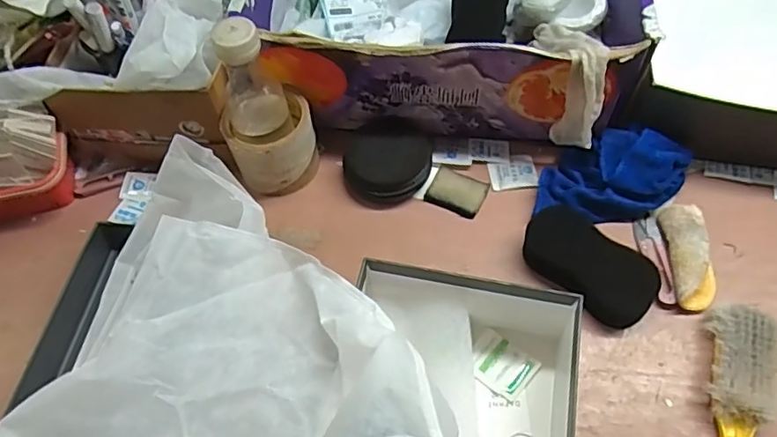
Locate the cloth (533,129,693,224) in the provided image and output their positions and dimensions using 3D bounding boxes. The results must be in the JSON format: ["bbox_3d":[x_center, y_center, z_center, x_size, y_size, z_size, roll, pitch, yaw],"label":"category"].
[{"bbox_3d":[0.226,-0.042,0.572,0.137,0.055,0.093,12,60,11],"label":"cloth"}]

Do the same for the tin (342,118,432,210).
[{"bbox_3d":[-0.005,-0.060,0.603,0.089,0.095,0.032,19,19,18],"label":"tin"}]

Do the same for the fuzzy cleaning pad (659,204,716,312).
[{"bbox_3d":[0.285,0.036,0.539,0.041,0.021,0.103,1,59,4],"label":"fuzzy cleaning pad"}]

